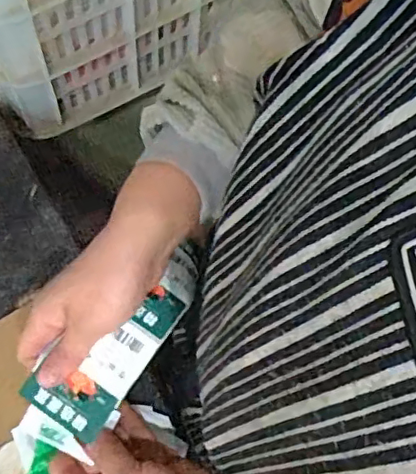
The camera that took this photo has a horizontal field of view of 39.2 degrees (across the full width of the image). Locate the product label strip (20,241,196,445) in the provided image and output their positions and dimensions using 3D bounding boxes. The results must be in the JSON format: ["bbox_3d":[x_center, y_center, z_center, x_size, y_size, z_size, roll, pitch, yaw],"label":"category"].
[{"bbox_3d":[-0.056,0.066,0.404,0.052,0.017,0.149,37,71,14],"label":"product label strip"}]

